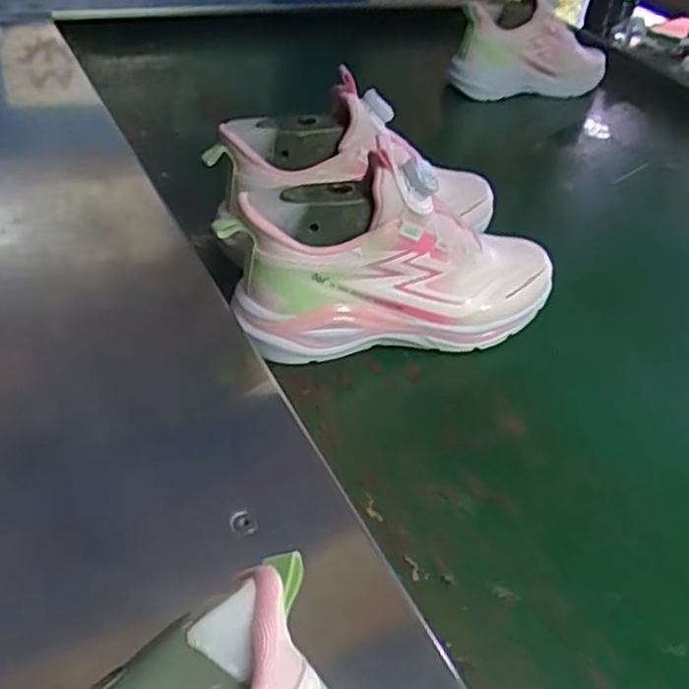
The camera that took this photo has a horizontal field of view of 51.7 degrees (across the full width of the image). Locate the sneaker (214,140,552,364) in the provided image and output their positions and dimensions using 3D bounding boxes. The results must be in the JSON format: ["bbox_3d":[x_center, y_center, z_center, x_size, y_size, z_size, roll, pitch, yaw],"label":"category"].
[{"bbox_3d":[0.045,-0.056,0.502,0.245,0.128,0.077,-11,46,-21],"label":"sneaker"}]

